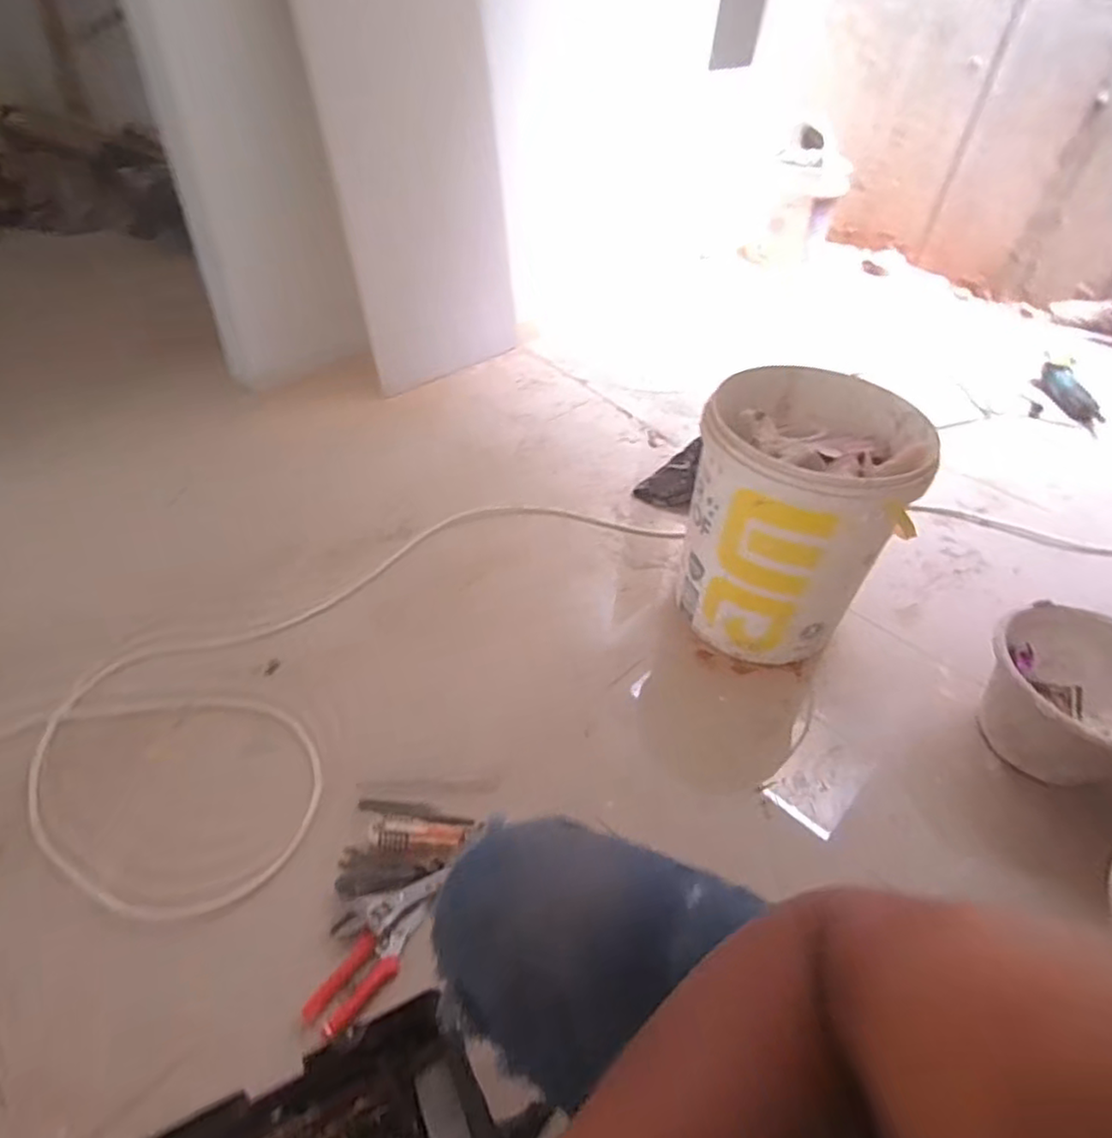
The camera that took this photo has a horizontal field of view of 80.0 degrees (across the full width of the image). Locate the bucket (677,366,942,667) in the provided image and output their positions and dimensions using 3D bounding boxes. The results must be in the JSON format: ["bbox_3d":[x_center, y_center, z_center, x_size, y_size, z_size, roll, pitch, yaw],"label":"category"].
[{"bbox_3d":[0.367,-0.080,1.026,0.292,0.372,0.320,23,45,18],"label":"bucket"}]

